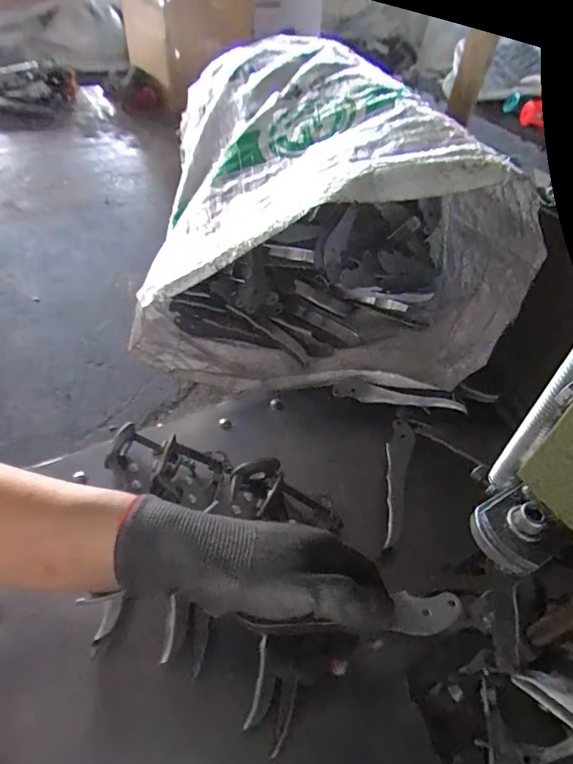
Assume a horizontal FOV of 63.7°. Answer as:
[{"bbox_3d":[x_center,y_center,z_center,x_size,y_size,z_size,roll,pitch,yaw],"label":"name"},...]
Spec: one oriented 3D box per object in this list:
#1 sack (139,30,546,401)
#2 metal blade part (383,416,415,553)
[{"bbox_3d":[0.031,-0.165,0.491,0.310,0.254,0.364,3,46,-2],"label":"sack"},{"bbox_3d":[0.096,0.084,0.406,0.021,0.009,0.126,14,47,9],"label":"metal blade part"}]

